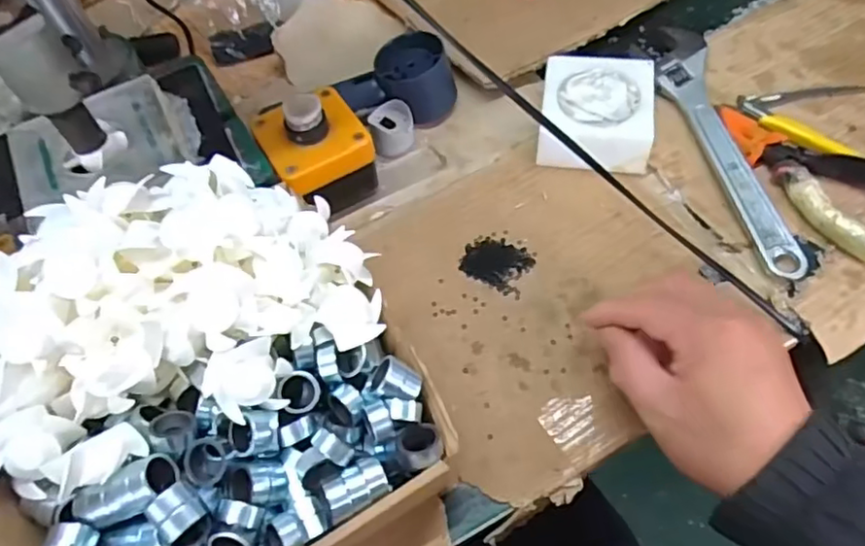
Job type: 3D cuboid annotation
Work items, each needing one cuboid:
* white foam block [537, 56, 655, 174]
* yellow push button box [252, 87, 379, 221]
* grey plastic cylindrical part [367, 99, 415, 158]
[{"bbox_3d":[0.125,-0.121,0.480,0.080,0.034,0.095,4,58,8],"label":"white foam block"},{"bbox_3d":[-0.081,-0.085,0.448,0.069,0.081,0.080,-30,63,-13],"label":"yellow push button box"},{"bbox_3d":[-0.031,-0.112,0.487,0.033,0.022,0.038,-11,63,-3],"label":"grey plastic cylindrical part"}]

